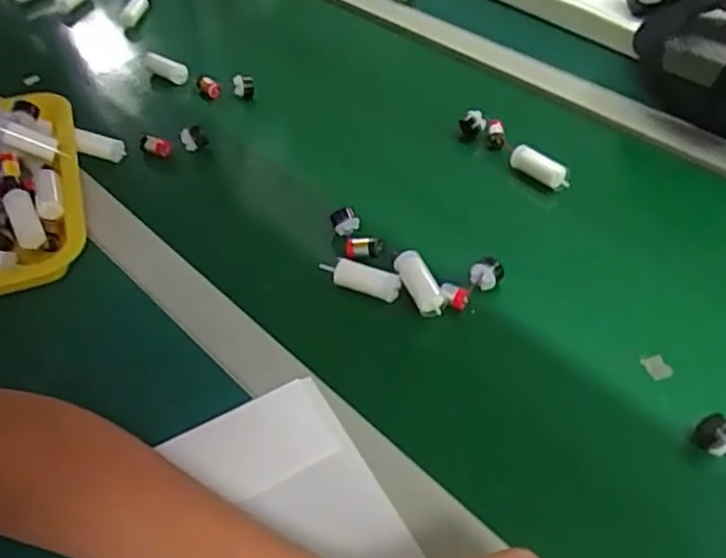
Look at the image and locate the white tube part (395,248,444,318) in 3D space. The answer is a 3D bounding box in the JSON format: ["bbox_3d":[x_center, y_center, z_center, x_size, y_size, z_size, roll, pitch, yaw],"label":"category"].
[{"bbox_3d":[0.042,0.003,0.515,0.019,0.022,0.054,-19,49,-14],"label":"white tube part"}]

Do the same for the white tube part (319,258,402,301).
[{"bbox_3d":[-0.003,-0.002,0.534,0.067,0.018,0.016,19,51,19],"label":"white tube part"}]

